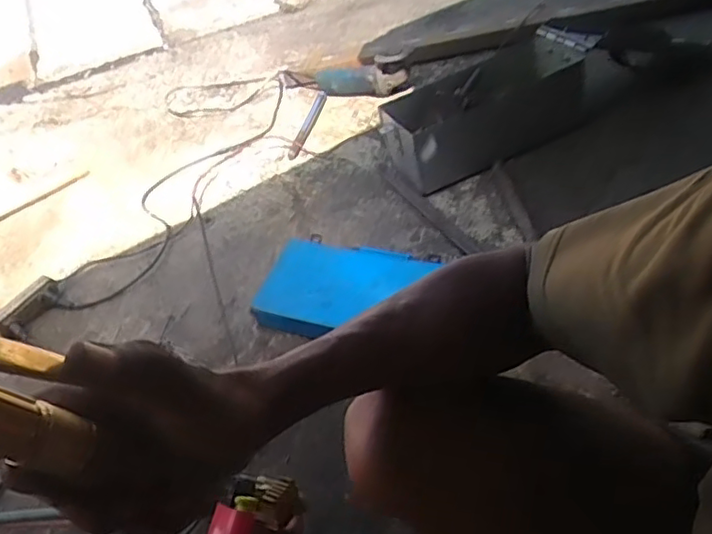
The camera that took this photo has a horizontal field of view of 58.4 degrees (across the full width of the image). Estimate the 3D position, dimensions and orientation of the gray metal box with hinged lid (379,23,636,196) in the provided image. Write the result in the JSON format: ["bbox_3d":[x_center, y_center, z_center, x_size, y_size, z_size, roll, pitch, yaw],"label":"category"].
[{"bbox_3d":[0.265,-0.304,1.169,0.431,0.134,0.168,-24,43,3],"label":"gray metal box with hinged lid"}]

